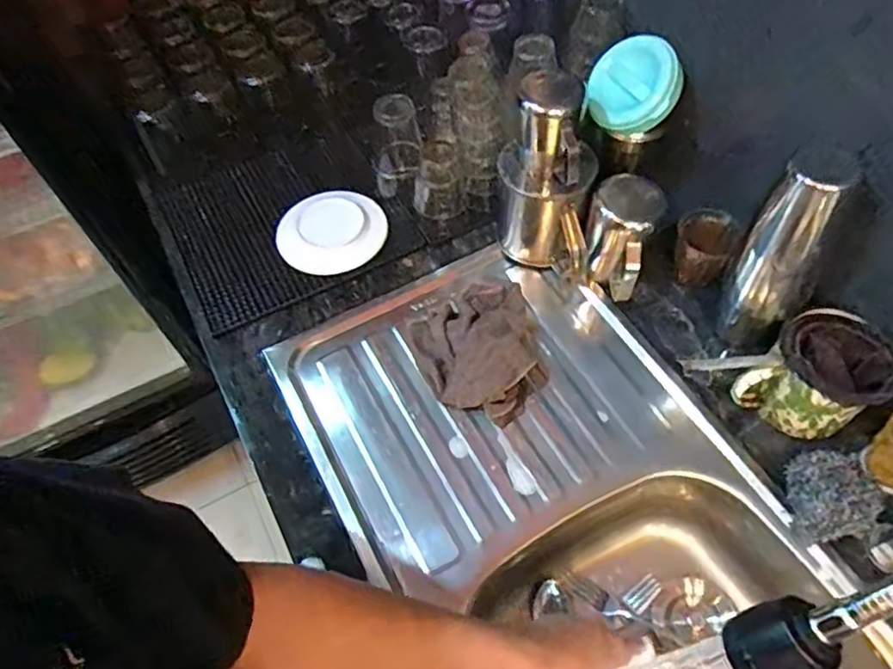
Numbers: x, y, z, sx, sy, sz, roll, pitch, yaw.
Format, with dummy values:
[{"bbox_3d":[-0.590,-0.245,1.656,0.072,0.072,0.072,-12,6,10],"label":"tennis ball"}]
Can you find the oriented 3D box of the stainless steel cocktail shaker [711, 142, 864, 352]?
[{"bbox_3d":[0.351,-0.086,0.653,0.071,0.239,0.085,36,65,24],"label":"stainless steel cocktail shaker"}]

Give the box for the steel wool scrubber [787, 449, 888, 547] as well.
[{"bbox_3d":[0.365,0.158,0.604,0.089,0.048,0.081,-1,56,2],"label":"steel wool scrubber"}]

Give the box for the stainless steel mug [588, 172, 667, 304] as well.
[{"bbox_3d":[0.207,-0.115,0.746,0.076,0.111,0.098,15,58,12],"label":"stainless steel mug"}]

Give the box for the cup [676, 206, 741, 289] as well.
[{"bbox_3d":[0.312,-0.100,0.756,0.061,0.077,0.070,6,57,6],"label":"cup"}]

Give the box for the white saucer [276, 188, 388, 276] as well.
[{"bbox_3d":[-0.157,-0.142,0.840,0.139,0.032,0.135,-1,56,2],"label":"white saucer"}]

